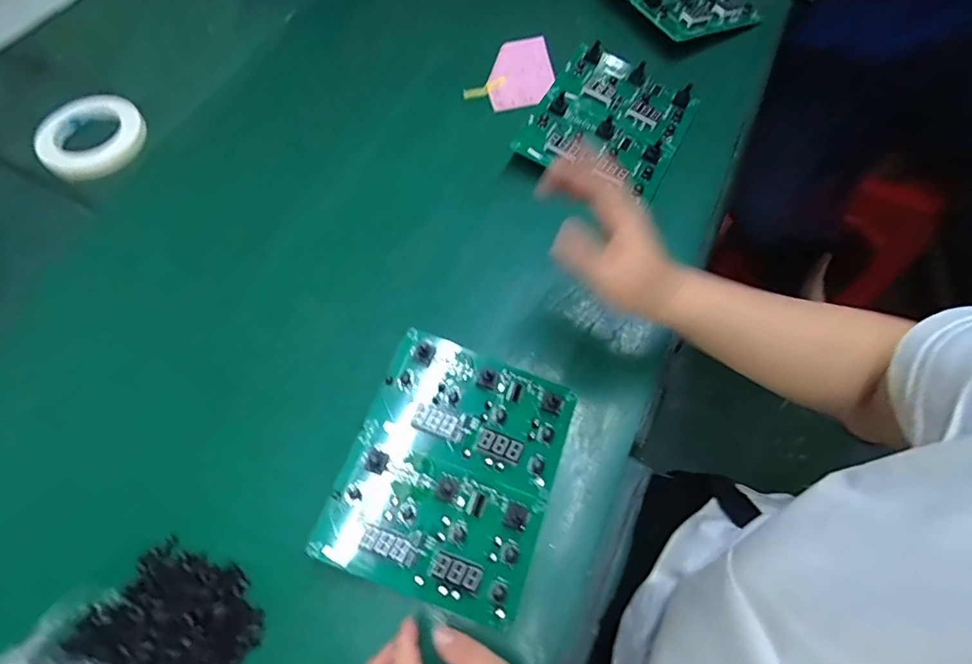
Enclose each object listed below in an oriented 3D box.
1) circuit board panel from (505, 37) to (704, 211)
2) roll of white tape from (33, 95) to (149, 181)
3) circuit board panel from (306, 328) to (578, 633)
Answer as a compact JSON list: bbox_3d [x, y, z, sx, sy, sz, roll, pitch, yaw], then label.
[{"bbox_3d":[0.143,-0.242,0.577,0.161,0.026,0.182,28,70,4],"label":"circuit board panel"},{"bbox_3d":[-0.472,-0.235,0.605,0.103,0.031,0.117,41,71,19],"label":"roll of white tape"},{"bbox_3d":[-0.026,0.109,0.413,0.162,0.016,0.197,22,66,0],"label":"circuit board panel"}]

